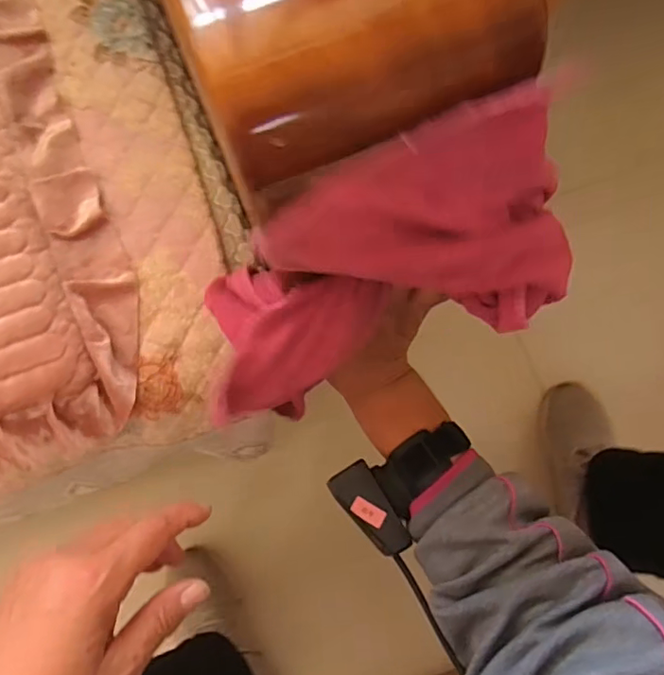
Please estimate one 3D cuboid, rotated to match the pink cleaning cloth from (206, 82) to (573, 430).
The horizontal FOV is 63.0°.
[{"bbox_3d":[0.027,-0.029,0.284,0.198,0.153,0.086,-16,82,-6],"label":"pink cleaning cloth"}]

